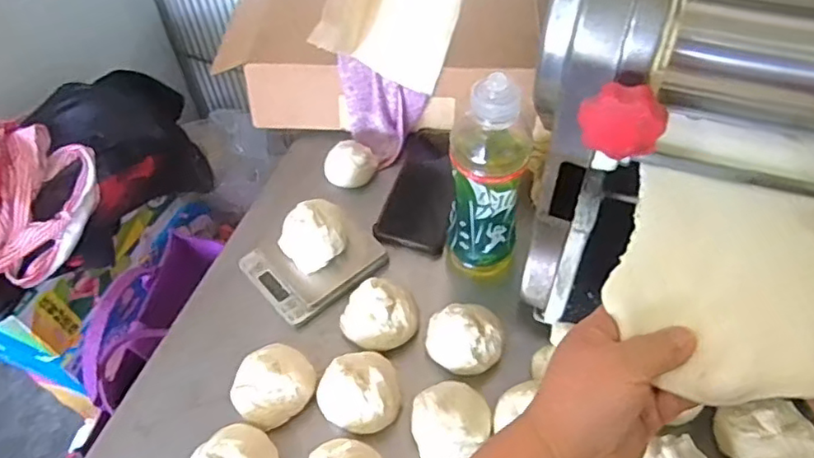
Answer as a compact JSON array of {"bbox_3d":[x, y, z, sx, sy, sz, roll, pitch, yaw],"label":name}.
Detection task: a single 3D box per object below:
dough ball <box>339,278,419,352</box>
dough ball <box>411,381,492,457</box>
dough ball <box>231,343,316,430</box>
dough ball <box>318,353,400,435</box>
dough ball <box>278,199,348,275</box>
[{"bbox_3d":[-0.024,0.081,0.590,0.069,0.046,0.068,-1,52,1],"label":"dough ball"},{"bbox_3d":[0.038,0.169,0.527,0.074,0.039,0.070,-1,52,1],"label":"dough ball"},{"bbox_3d":[-0.118,0.141,0.551,0.074,0.047,0.062,-25,55,-17],"label":"dough ball"},{"bbox_3d":[-0.041,0.144,0.547,0.070,0.041,0.066,-1,52,1],"label":"dough ball"},{"bbox_3d":[-0.095,0.011,0.632,0.068,0.070,0.056,-12,53,-8],"label":"dough ball"}]

